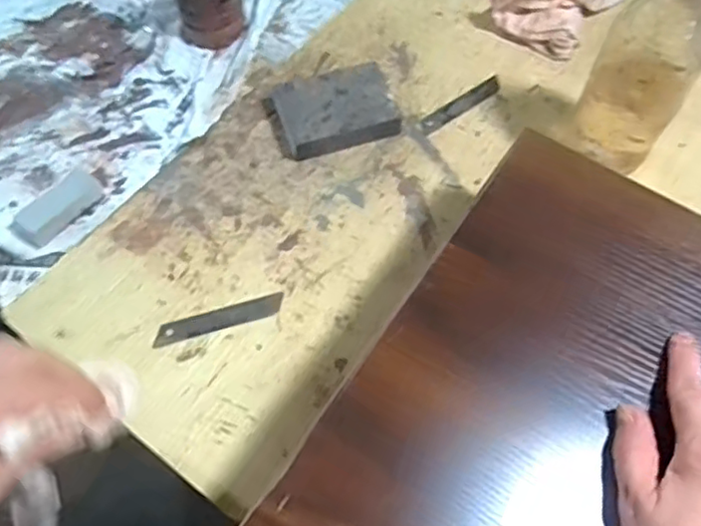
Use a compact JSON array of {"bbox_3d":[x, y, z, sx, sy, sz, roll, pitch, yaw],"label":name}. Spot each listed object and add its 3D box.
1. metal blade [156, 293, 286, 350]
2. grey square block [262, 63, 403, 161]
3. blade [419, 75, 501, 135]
[{"bbox_3d":[-0.099,0.042,0.487,0.098,0.004,0.016,-15,63,-10],"label":"metal blade"},{"bbox_3d":[-0.015,-0.133,0.569,0.106,0.027,0.072,-17,64,-11],"label":"grey square block"},{"bbox_3d":[0.102,-0.146,0.595,0.096,0.004,0.017,-34,68,-19],"label":"blade"}]

